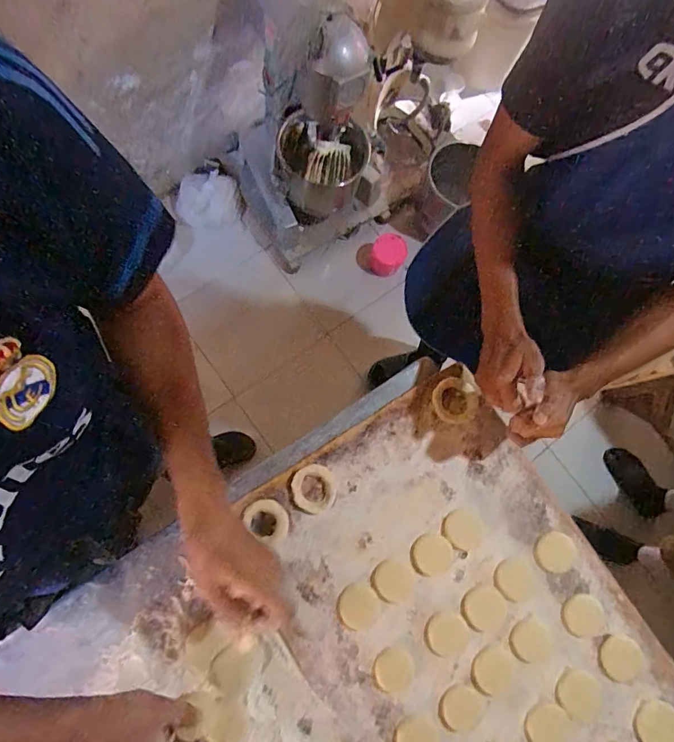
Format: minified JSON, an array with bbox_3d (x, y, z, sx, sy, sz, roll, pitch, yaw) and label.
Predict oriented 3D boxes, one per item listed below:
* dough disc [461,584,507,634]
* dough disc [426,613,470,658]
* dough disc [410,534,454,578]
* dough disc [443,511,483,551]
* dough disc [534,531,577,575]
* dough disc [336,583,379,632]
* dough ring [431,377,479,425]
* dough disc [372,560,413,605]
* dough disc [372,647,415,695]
[{"bbox_3d":[0.199,0.323,0.616,0.061,0.004,0.056,1,77,-5],"label":"dough disc"},{"bbox_3d":[0.147,0.351,0.605,0.055,0.005,0.052,1,77,-5],"label":"dough disc"},{"bbox_3d":[0.131,0.255,0.629,0.058,0.004,0.056,1,77,-5],"label":"dough disc"},{"bbox_3d":[0.177,0.223,0.636,0.055,0.005,0.051,1,77,-5],"label":"dough disc"},{"bbox_3d":[0.309,0.256,0.642,0.063,0.010,0.052,-7,78,-7],"label":"dough disc"},{"bbox_3d":[0.029,0.318,0.611,0.055,0.004,0.058,1,77,-5],"label":"dough disc"},{"bbox_3d":[0.177,0.045,0.682,0.070,0.009,0.065,1,77,-5],"label":"dough ring"},{"bbox_3d":[0.076,0.286,0.616,0.053,0.004,0.050,1,77,-5],"label":"dough disc"},{"bbox_3d":[0.075,0.391,0.592,0.053,0.004,0.052,1,77,-5],"label":"dough disc"}]

